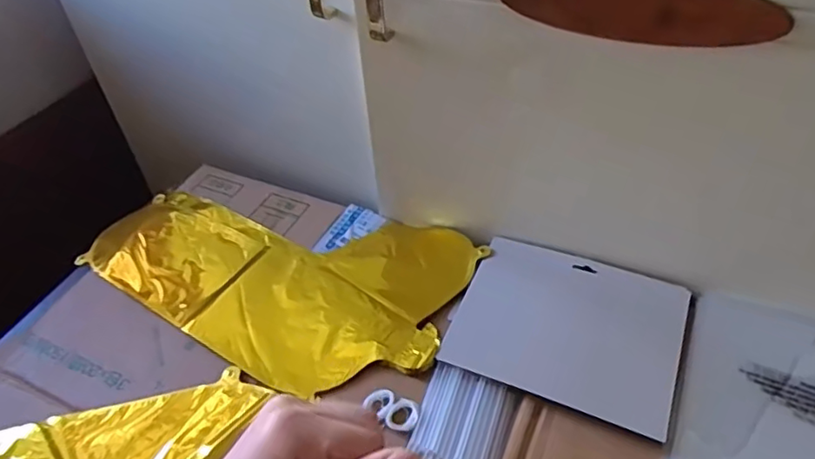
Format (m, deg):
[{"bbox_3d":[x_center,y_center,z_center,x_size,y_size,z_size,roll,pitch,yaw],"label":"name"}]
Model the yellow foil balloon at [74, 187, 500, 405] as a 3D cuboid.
[{"bbox_3d":[-0.140,0.033,0.639,0.395,0.018,0.225,21,52,22],"label":"yellow foil balloon"}]

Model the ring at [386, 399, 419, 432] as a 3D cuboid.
[{"bbox_3d":[-0.004,0.155,0.503,0.025,0.006,0.027,-2,47,2],"label":"ring"}]

